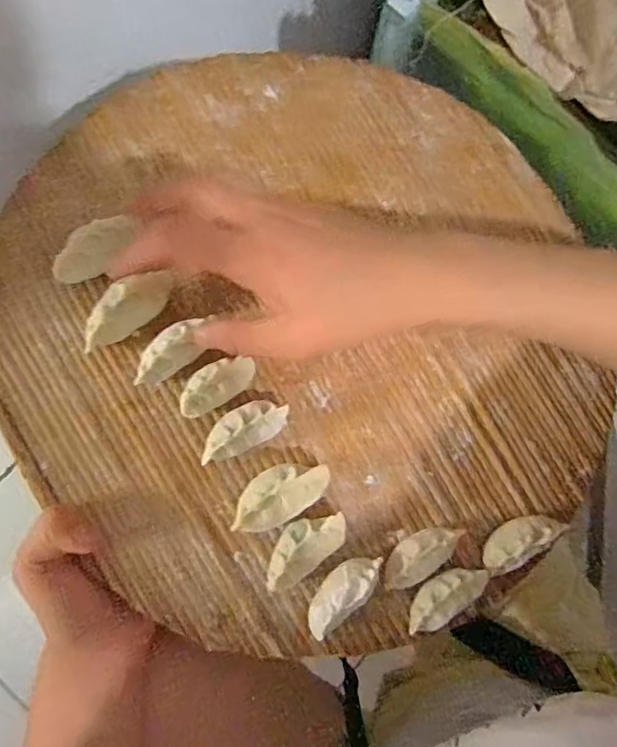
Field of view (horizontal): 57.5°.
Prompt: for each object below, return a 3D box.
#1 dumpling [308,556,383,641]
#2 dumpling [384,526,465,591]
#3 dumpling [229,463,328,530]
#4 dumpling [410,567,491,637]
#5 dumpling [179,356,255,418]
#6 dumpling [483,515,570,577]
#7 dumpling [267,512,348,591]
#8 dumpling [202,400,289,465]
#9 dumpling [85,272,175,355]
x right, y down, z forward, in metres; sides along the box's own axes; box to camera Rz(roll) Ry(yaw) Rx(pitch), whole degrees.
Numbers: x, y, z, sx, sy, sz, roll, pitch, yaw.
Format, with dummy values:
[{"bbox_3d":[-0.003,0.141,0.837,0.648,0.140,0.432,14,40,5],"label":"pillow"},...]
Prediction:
[{"bbox_3d":[0.020,0.130,0.337,0.023,0.028,0.055,43,82,6],"label":"dumpling"},{"bbox_3d":[0.070,0.112,0.352,0.055,0.022,0.024,-34,82,-7],"label":"dumpling"},{"bbox_3d":[-0.016,0.072,0.334,0.060,0.029,0.031,-22,81,-5],"label":"dumpling"},{"bbox_3d":[0.085,0.137,0.347,0.058,0.018,0.022,-32,82,-7],"label":"dumpling"},{"bbox_3d":[-0.054,0.008,0.339,0.048,0.023,0.023,-27,81,-6],"label":"dumpling"},{"bbox_3d":[0.137,0.107,0.366,0.056,0.023,0.024,-26,81,-6],"label":"dumpling"},{"bbox_3d":[-0.003,0.103,0.335,0.056,0.024,0.028,-38,83,-7],"label":"dumpling"},{"bbox_3d":[-0.039,0.034,0.340,0.055,0.029,0.024,-30,82,-6],"label":"dumpling"},{"bbox_3d":[-0.107,-0.037,0.333,0.024,0.023,0.060,43,82,6],"label":"dumpling"}]

